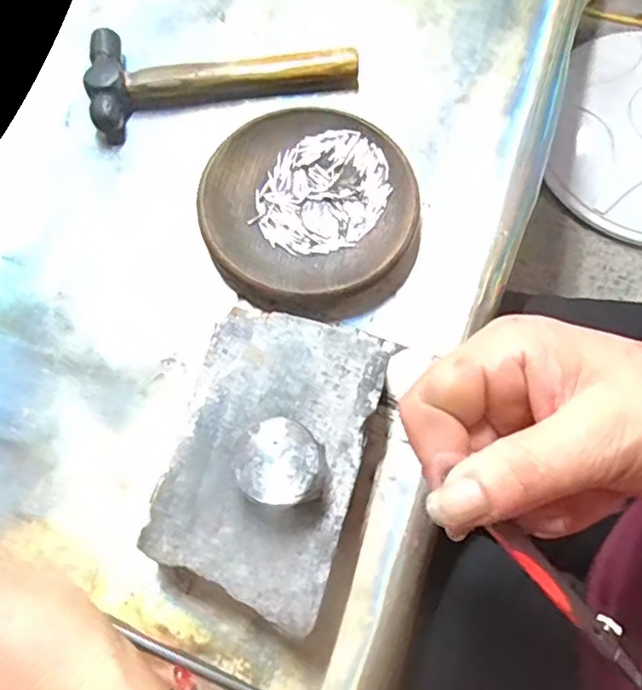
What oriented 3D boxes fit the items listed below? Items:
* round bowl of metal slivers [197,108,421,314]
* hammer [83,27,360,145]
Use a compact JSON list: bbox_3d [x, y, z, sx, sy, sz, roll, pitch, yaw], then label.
[{"bbox_3d":[-0.006,-0.073,0.335,0.108,0.019,0.113,0,72,1],"label":"round bowl of metal slivers"},{"bbox_3d":[-0.056,-0.158,0.364,0.151,0.019,0.062,-6,72,-1],"label":"hammer"}]

